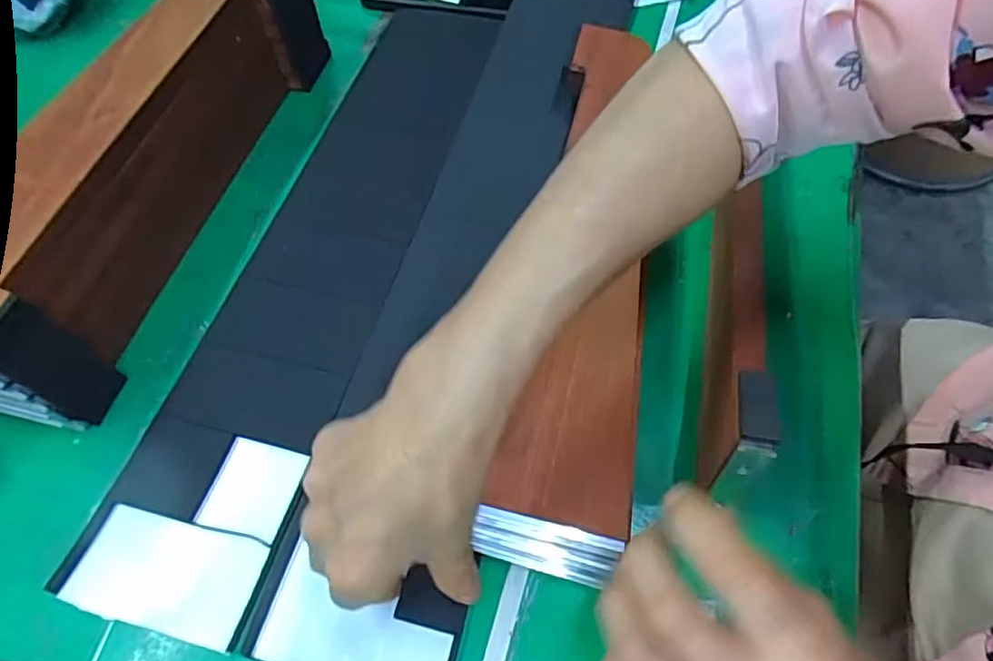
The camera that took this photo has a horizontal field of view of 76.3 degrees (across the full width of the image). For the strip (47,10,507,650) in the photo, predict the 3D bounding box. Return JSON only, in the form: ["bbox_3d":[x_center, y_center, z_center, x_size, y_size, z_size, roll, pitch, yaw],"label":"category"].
[{"bbox_3d":[-0.105,-0.065,0.417,0.097,0.008,0.476,11,60,10],"label":"strip"}]

